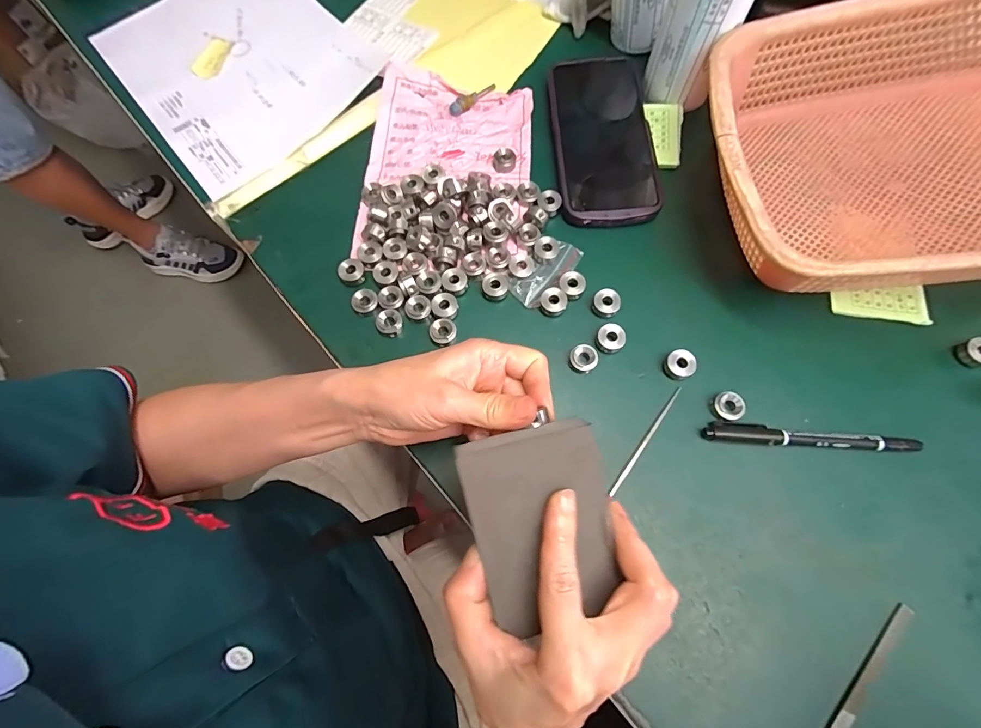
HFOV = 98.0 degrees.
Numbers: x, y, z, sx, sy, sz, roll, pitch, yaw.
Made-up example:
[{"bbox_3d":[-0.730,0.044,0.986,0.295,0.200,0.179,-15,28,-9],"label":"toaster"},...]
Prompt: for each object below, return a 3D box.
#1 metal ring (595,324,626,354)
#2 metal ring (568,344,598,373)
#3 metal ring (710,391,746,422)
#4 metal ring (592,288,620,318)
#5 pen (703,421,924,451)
[{"bbox_3d":[0.087,-0.018,0.309,0.020,0.015,0.018,29,74,12],"label":"metal ring"},{"bbox_3d":[0.067,-0.004,0.307,0.019,0.009,0.019,-1,71,2],"label":"metal ring"},{"bbox_3d":[0.162,0.029,0.291,0.017,0.012,0.020,-23,71,-6],"label":"metal ring"},{"bbox_3d":[0.086,-0.045,0.319,0.019,0.014,0.019,-1,71,2],"label":"metal ring"},{"bbox_3d":[0.214,0.049,0.284,0.137,0.009,0.013,4,71,4],"label":"pen"}]

